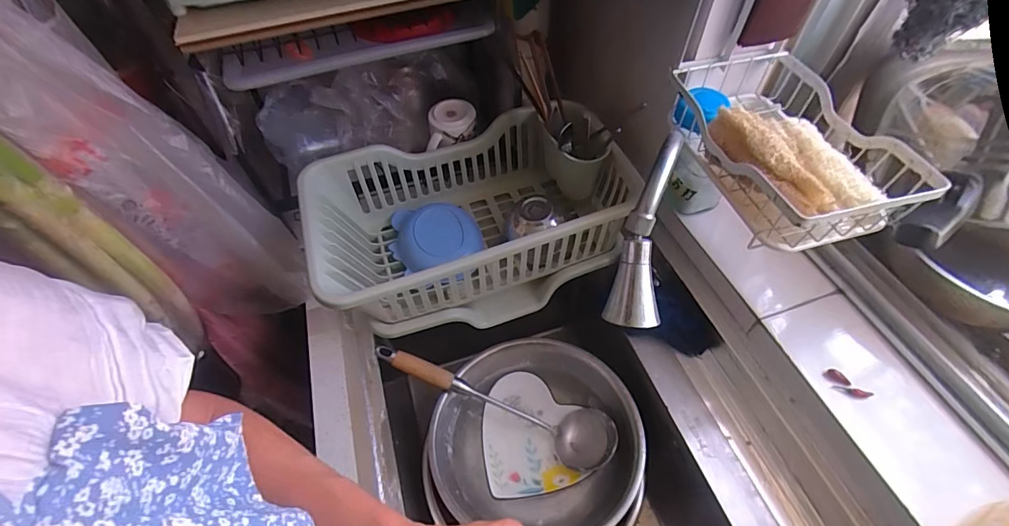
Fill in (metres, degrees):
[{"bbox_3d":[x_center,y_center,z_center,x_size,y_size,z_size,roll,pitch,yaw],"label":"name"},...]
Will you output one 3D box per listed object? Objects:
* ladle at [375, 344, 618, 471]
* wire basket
[{"bbox_3d":[-0.017,0.205,0.643,0.352,0.073,0.084,21,56,-3],"label":"ladle"},{"bbox_3d":[0.298,-0.131,0.480,0.161,0.068,0.252,-11,54,-7],"label":"wire basket"}]

